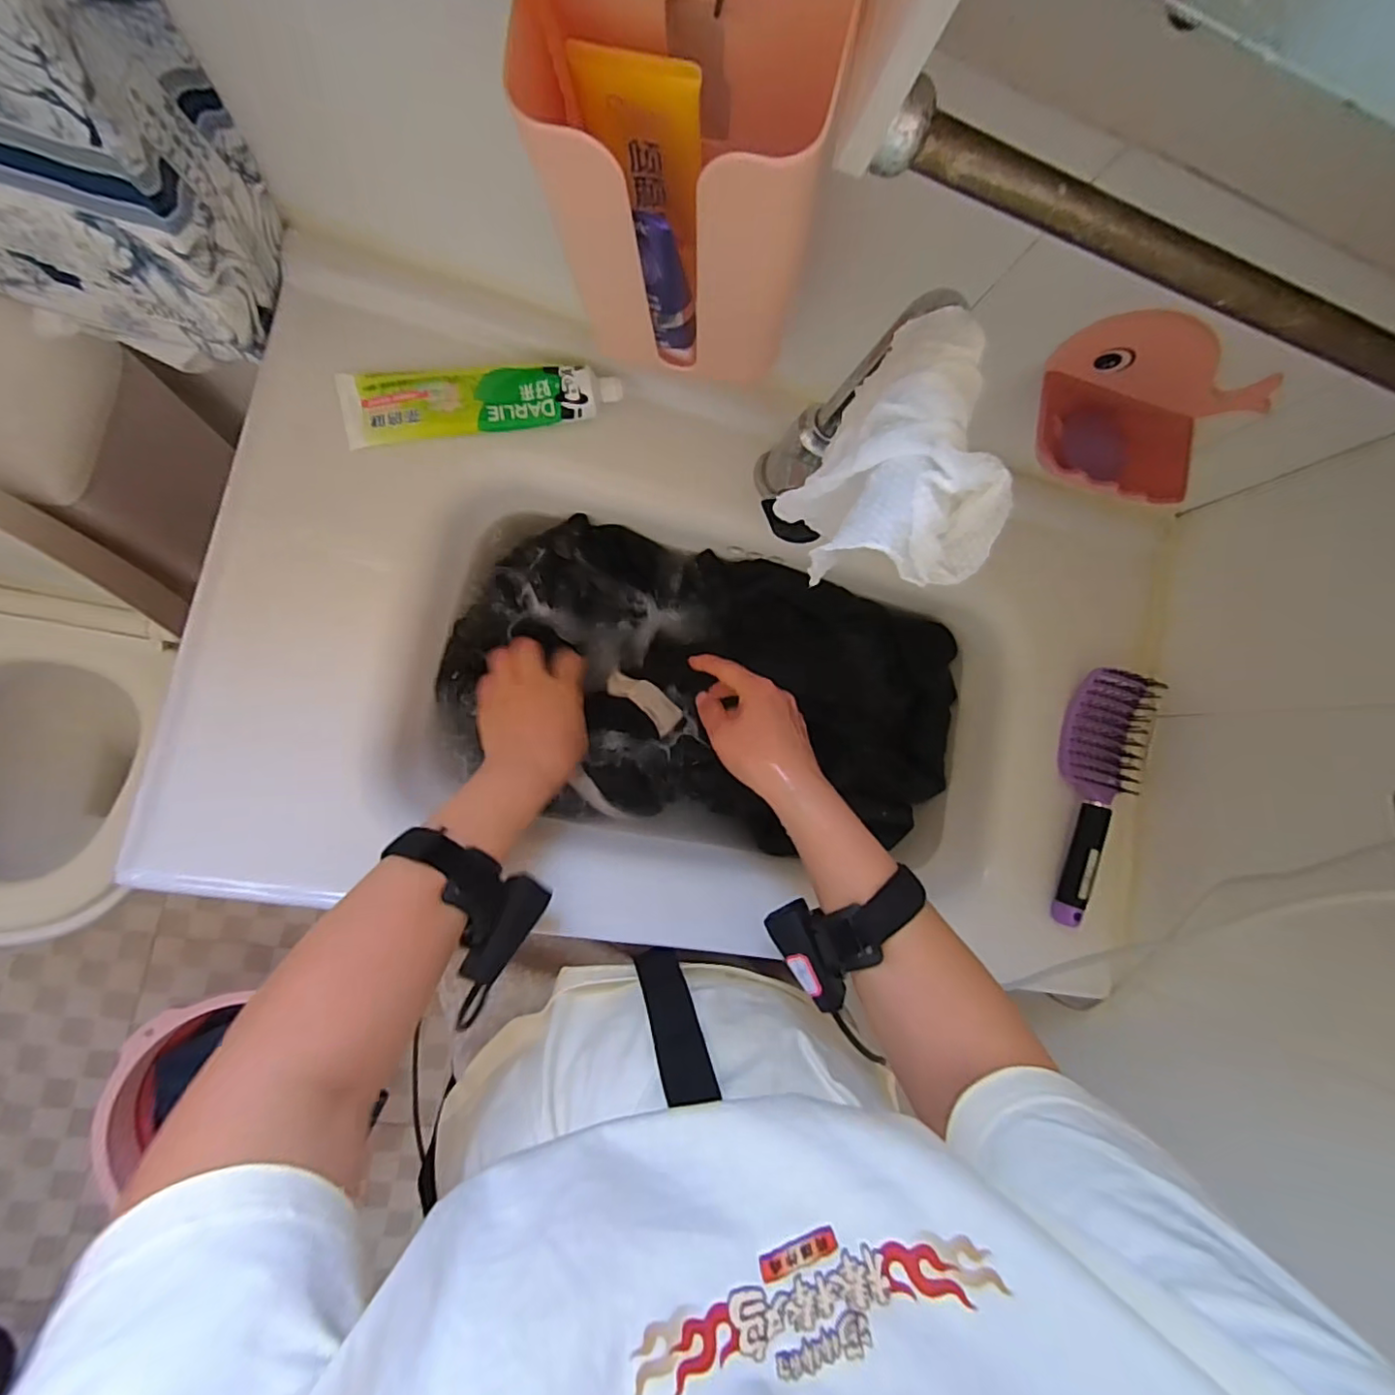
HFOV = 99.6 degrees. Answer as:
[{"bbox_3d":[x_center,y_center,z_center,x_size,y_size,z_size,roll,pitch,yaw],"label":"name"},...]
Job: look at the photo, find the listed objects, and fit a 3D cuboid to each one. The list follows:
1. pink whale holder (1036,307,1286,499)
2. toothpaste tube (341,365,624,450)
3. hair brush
[{"bbox_3d":[0.326,-0.199,0.427,0.154,0.070,0.089,16,82,-11],"label":"pink whale holder"},{"bbox_3d":[-0.163,-0.232,0.452,0.203,0.022,0.051,-11,88,-13],"label":"toothpaste tube"},{"bbox_3d":[0.380,0.093,0.557,0.074,0.036,0.236,14,83,-11],"label":"hair brush"}]

